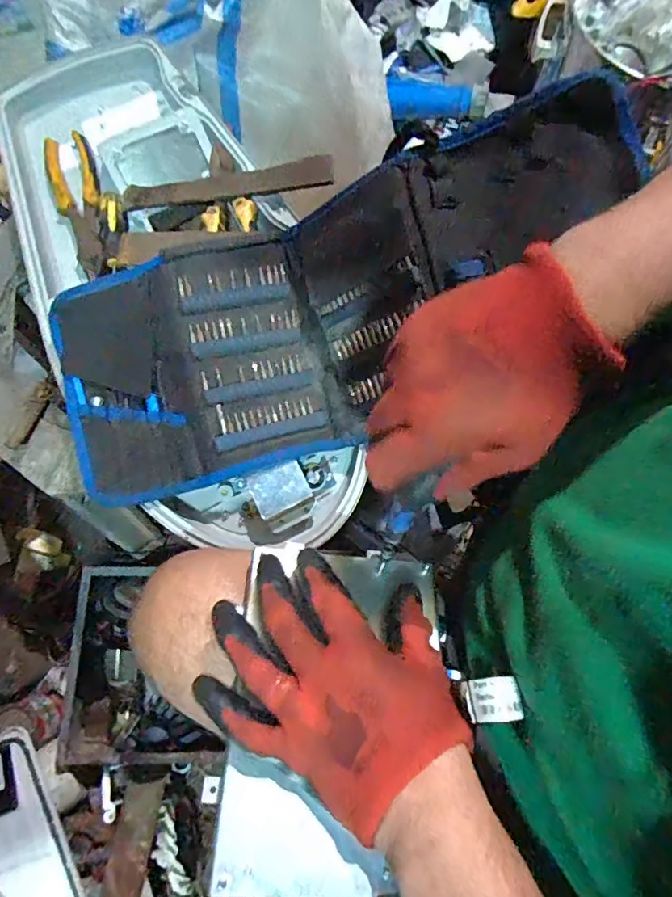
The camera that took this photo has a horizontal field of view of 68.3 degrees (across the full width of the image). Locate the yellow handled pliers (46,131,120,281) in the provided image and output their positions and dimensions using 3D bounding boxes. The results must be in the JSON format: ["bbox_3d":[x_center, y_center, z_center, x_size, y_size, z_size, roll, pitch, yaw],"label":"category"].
[{"bbox_3d":[-0.280,-0.271,0.548,0.051,0.015,0.185,-23,74,-5],"label":"yellow handled pliers"}]

